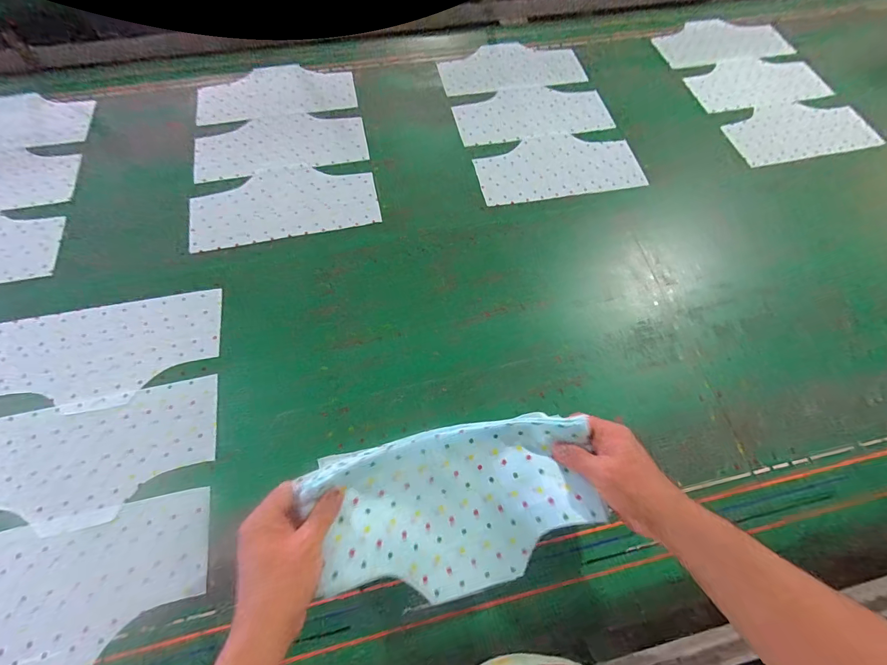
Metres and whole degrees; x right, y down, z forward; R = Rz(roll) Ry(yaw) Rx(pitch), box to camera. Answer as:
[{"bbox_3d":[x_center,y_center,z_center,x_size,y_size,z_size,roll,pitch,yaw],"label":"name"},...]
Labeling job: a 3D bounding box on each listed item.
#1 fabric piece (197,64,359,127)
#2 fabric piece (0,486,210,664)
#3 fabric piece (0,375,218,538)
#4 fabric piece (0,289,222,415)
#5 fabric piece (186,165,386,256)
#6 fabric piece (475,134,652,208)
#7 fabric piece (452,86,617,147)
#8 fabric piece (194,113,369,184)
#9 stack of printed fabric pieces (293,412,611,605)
[{"bbox_3d":[-0.356,-0.521,0.830,0.318,0.005,0.179,-11,65,-6],"label":"fabric piece"},{"bbox_3d":[-0.446,0.302,0.448,0.327,0.006,0.163,-11,65,-6],"label":"fabric piece"},{"bbox_3d":[-0.467,0.166,0.509,0.320,0.008,0.162,-11,66,-6],"label":"fabric piece"},{"bbox_3d":[-0.498,0.031,0.568,0.321,0.004,0.165,-10,65,-6],"label":"fabric piece"},{"bbox_3d":[-0.284,-0.236,0.697,0.319,0.004,0.163,-11,65,-6],"label":"fabric piece"},{"bbox_3d":[0.220,-0.326,0.754,0.313,0.006,0.148,-11,65,-7],"label":"fabric piece"},{"bbox_3d":[0.184,-0.468,0.820,0.316,0.006,0.167,-9,61,-6],"label":"fabric piece"},{"bbox_3d":[-0.318,-0.374,0.762,0.320,0.004,0.159,-12,65,-7],"label":"fabric piece"},{"bbox_3d":[-0.001,0.193,0.417,0.306,0.076,0.165,-8,64,-5],"label":"stack of printed fabric pieces"}]

